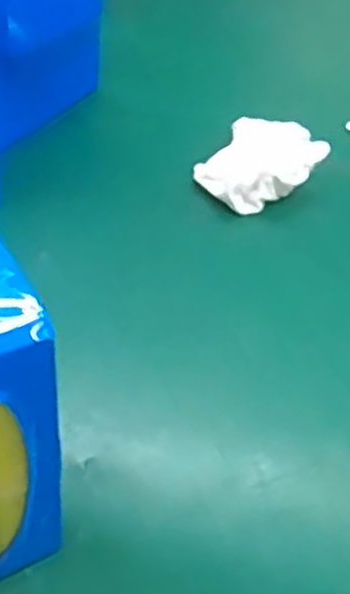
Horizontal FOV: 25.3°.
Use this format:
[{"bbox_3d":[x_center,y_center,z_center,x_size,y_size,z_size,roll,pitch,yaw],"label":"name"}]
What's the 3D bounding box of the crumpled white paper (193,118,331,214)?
[{"bbox_3d":[0.056,-0.089,0.524,0.069,0.030,0.073,30,49,22],"label":"crumpled white paper"}]

